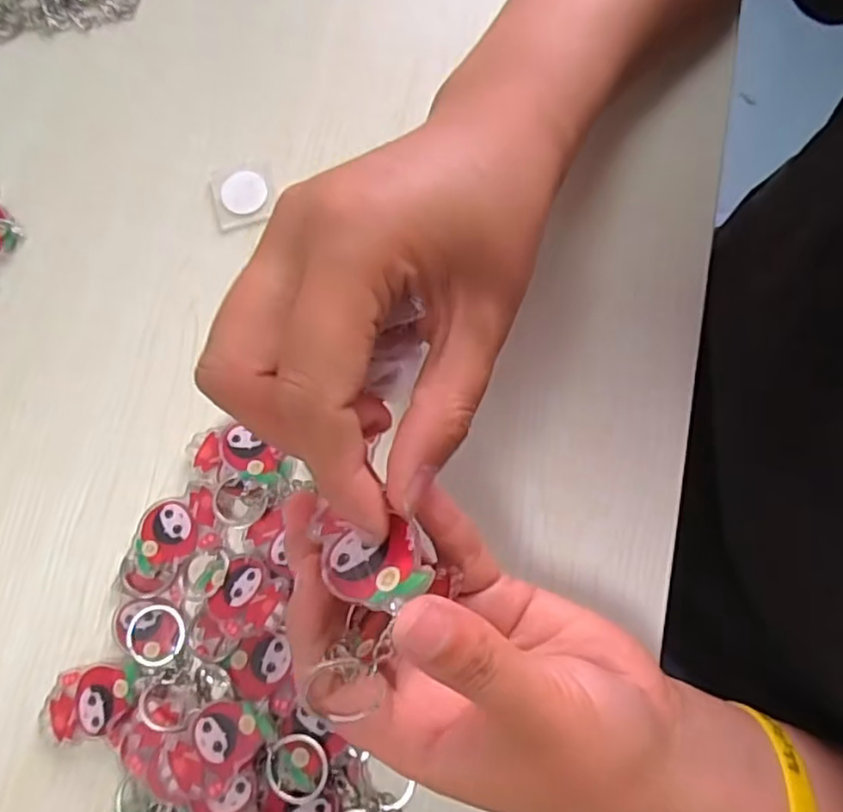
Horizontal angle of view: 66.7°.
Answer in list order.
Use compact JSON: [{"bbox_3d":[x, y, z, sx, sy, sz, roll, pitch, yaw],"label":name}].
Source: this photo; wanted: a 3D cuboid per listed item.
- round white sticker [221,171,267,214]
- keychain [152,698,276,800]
[{"bbox_3d":[-0.088,-0.105,0.319,0.022,0.005,0.021,0,78,2],"label":"round white sticker"},{"bbox_3d":[-0.082,0.134,0.248,0.046,0.006,0.027,-38,80,-5],"label":"keychain"}]

